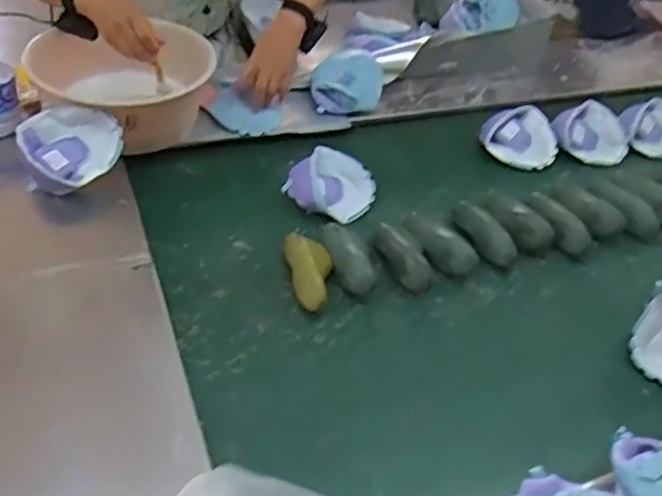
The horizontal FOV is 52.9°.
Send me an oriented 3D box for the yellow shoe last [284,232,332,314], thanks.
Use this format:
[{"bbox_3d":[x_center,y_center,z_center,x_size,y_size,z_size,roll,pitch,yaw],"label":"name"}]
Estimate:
[{"bbox_3d":[-0.027,0.036,0.961,0.064,0.043,0.132,-4,43,-12],"label":"yellow shoe last"}]

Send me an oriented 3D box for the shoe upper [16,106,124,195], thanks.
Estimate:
[{"bbox_3d":[-0.397,-0.149,1.030,0.144,0.094,0.108,-18,47,-24],"label":"shoe upper"}]

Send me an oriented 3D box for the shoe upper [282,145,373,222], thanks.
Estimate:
[{"bbox_3d":[0.001,-0.105,1.100,0.124,0.051,0.127,24,45,19],"label":"shoe upper"}]

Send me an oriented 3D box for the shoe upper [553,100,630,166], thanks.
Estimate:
[{"bbox_3d":[0.509,-0.233,1.292,0.149,0.062,0.115,24,45,19],"label":"shoe upper"}]

